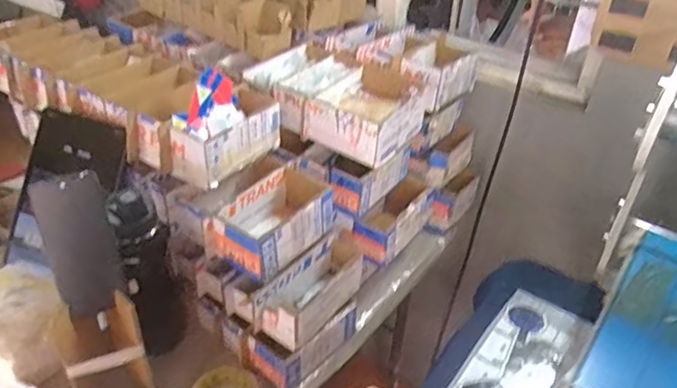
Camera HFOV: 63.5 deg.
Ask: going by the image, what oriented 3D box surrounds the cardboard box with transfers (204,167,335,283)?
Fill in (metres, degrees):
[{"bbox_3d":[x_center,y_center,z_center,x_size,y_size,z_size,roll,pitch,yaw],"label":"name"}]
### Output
[{"bbox_3d":[-0.085,0.034,0.792,0.109,0.081,0.197,25,42,28],"label":"cardboard box with transfers"}]

